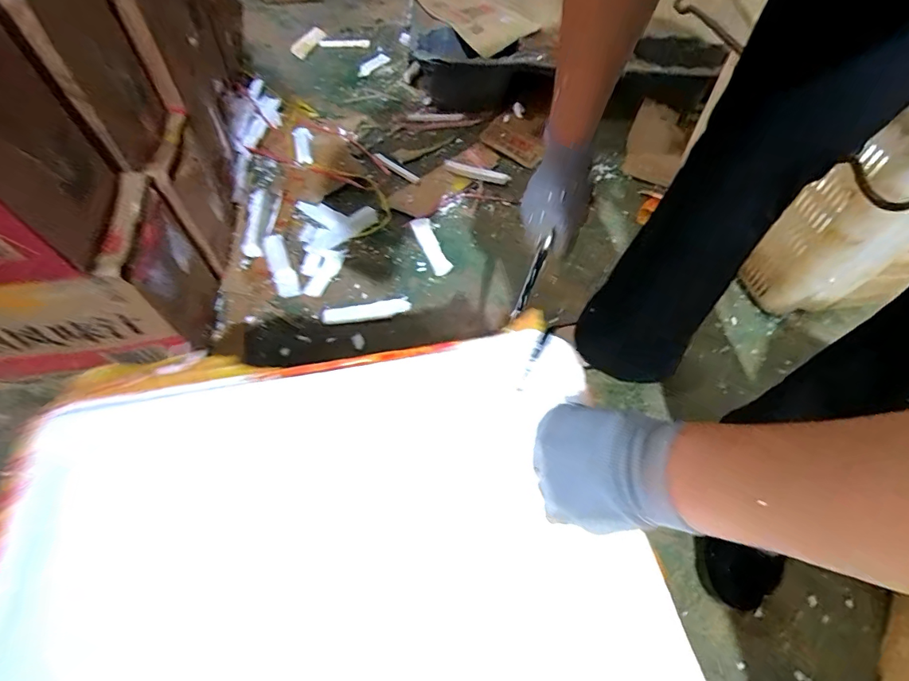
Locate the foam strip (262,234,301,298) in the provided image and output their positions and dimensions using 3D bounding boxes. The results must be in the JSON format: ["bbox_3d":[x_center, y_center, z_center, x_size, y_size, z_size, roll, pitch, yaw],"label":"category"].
[{"bbox_3d":[-0.299,-0.132,0.774,0.037,0.010,0.134,-19,61,-15],"label":"foam strip"}]

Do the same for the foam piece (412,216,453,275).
[{"bbox_3d":[-0.043,-0.180,0.838,0.035,0.010,0.144,-18,61,-14],"label":"foam piece"}]

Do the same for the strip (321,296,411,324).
[{"bbox_3d":[-0.147,-0.050,0.752,0.143,0.007,0.035,-9,59,-10],"label":"strip"}]

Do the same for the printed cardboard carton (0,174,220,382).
[{"bbox_3d":[-0.534,-0.070,0.605,0.313,0.234,0.199,-3,58,-6],"label":"printed cardboard carton"}]

